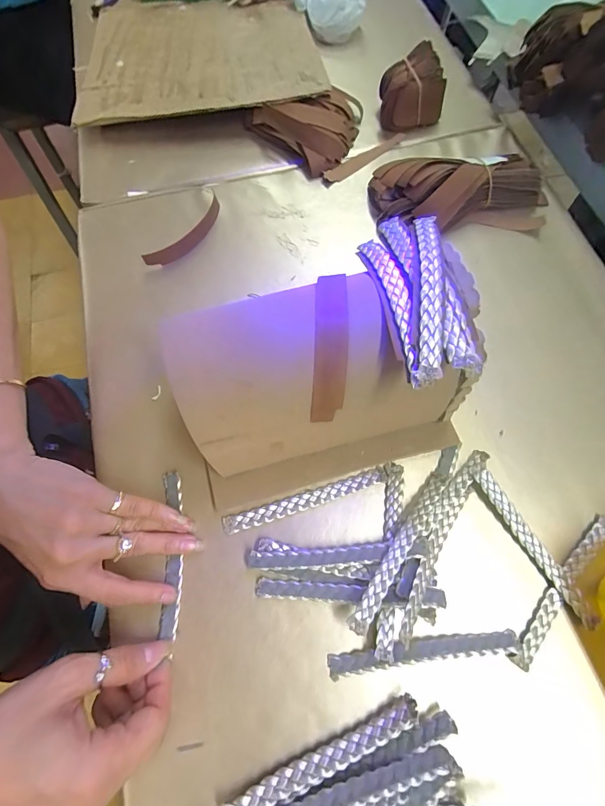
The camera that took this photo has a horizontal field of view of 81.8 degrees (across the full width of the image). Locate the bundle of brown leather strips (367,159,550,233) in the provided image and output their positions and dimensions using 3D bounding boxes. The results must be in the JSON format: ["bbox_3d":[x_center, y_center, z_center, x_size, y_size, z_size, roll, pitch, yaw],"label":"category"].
[{"bbox_3d":[0.168,-0.228,0.365,0.190,0.047,0.082,2,71,2],"label":"bundle of brown leather strips"}]

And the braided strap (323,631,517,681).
[{"bbox_3d":[0.085,0.176,0.246,0.134,0.012,0.015,-7,71,-1],"label":"braided strap"}]

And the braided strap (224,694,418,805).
[{"bbox_3d":[0.014,0.231,0.224,0.135,0.014,0.013,-24,72,-7],"label":"braided strap"}]

